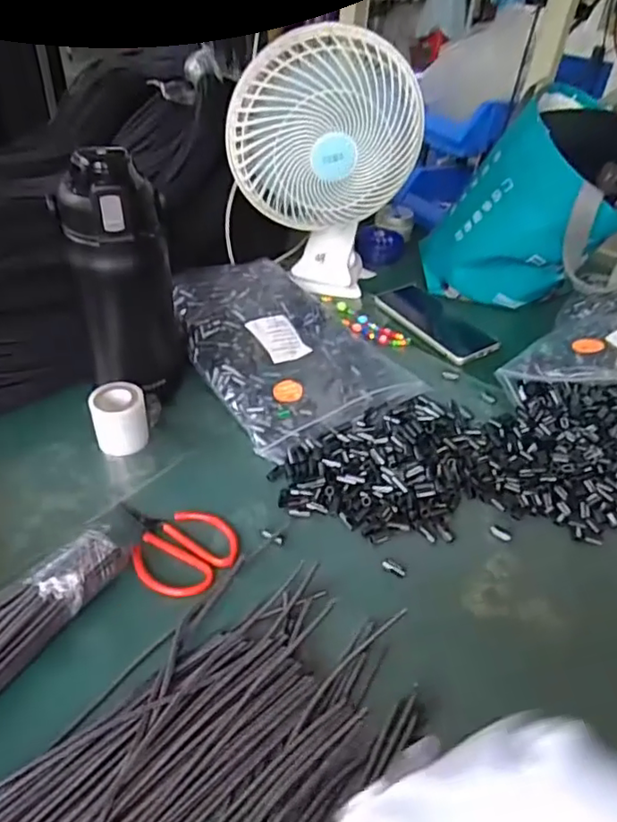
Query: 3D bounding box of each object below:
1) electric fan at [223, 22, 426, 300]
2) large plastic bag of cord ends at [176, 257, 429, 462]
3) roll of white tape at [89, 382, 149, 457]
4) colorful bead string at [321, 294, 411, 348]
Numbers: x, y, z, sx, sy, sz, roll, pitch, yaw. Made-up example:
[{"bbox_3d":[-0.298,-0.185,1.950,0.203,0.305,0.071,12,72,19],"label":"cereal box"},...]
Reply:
[{"bbox_3d":[0.021,-0.280,0.696,0.206,0.296,0.166,8,41,4],"label":"electric fan"},{"bbox_3d":[-0.026,-0.085,0.657,0.205,0.051,0.270,-20,47,-27],"label":"large plastic bag of cord ends"},{"bbox_3d":[-0.175,0.008,0.544,0.049,0.054,0.046,-10,43,-17],"label":"roll of white tape"},{"bbox_3d":[0.066,-0.112,0.738,0.129,0.015,0.046,32,47,28],"label":"colorful bead string"}]

